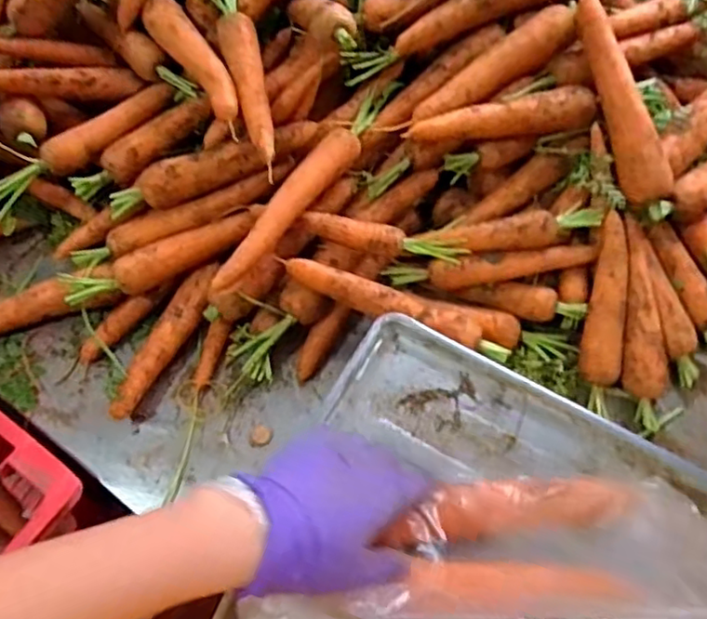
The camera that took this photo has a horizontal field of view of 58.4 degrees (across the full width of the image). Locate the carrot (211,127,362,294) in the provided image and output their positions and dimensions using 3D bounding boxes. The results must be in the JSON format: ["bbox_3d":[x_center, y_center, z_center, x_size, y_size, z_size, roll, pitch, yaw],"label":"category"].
[{"bbox_3d":[-0.061,-0.097,0.621,0.035,0.048,0.204,30,68,16],"label":"carrot"}]

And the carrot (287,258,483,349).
[{"bbox_3d":[0.028,-0.007,0.620,0.196,0.029,0.033,20,76,3],"label":"carrot"}]

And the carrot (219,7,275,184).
[{"bbox_3d":[-0.103,-0.227,0.647,0.039,0.037,0.190,-17,64,-7],"label":"carrot"}]

